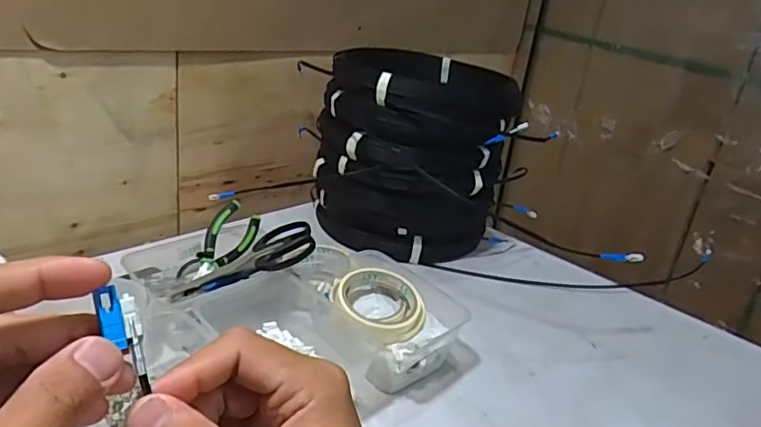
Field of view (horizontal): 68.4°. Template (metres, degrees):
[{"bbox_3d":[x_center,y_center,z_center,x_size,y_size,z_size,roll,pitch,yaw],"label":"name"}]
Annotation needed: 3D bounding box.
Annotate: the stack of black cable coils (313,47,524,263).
[{"bbox_3d":[0.049,-0.094,0.896,0.277,0.267,0.279,10,23,5],"label":"stack of black cable coils"}]

